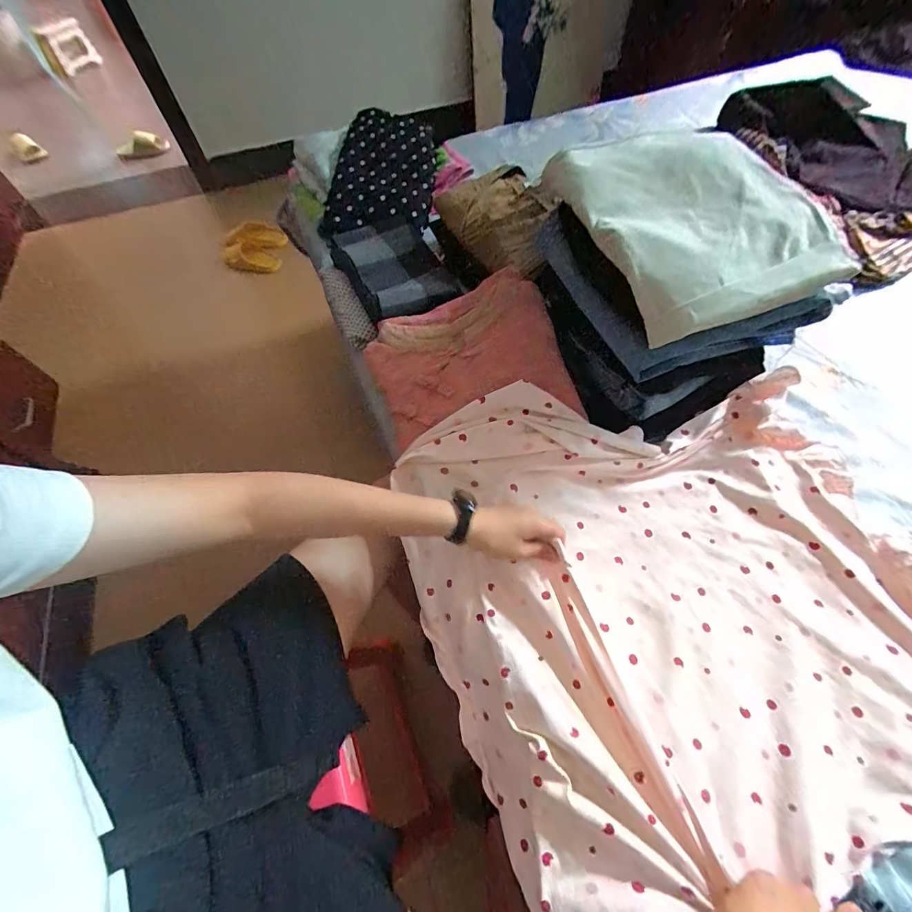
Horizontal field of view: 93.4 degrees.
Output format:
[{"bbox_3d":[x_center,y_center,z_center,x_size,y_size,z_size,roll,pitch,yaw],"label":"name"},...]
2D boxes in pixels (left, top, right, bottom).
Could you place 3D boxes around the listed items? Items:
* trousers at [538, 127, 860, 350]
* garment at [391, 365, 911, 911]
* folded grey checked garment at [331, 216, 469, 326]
[{"bbox_3d":[0.258,-0.269,0.474,0.230,0.074,0.266,-21,63,-8],"label":"trousers"},{"bbox_3d":[0.250,0.138,0.475,0.558,0.097,0.498,-14,62,-5],"label":"garment"},{"bbox_3d":[-0.104,-0.315,0.723,0.161,0.045,0.246,-23,63,-10],"label":"folded grey checked garment"}]

